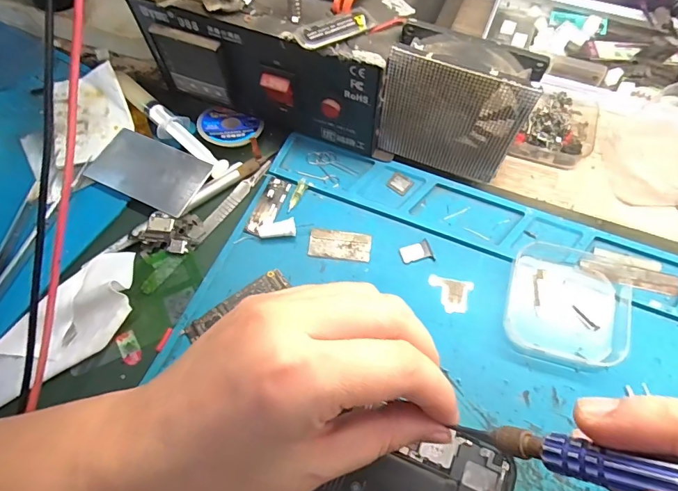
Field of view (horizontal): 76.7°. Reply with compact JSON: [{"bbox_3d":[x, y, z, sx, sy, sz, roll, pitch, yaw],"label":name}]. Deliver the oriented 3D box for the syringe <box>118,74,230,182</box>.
[{"bbox_3d":[-0.116,-0.085,0.296,0.024,0.016,0.104,-39,70,-15],"label":"syringe"}]

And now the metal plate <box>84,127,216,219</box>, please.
[{"bbox_3d":[-0.128,-0.051,0.290,0.078,0.005,0.043,23,77,15],"label":"metal plate"}]

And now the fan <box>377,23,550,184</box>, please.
[{"bbox_3d":[0.069,-0.082,0.259,0.080,0.084,0.029,19,67,10],"label":"fan"}]

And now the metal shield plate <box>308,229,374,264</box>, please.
[{"bbox_3d":[0.001,-0.001,0.269,0.038,0.004,0.018,6,66,5],"label":"metal shield plate"}]

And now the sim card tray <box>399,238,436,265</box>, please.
[{"bbox_3d":[0.048,0.005,0.265,0.020,0.004,0.014,-18,66,-6],"label":"sim card tray"}]

